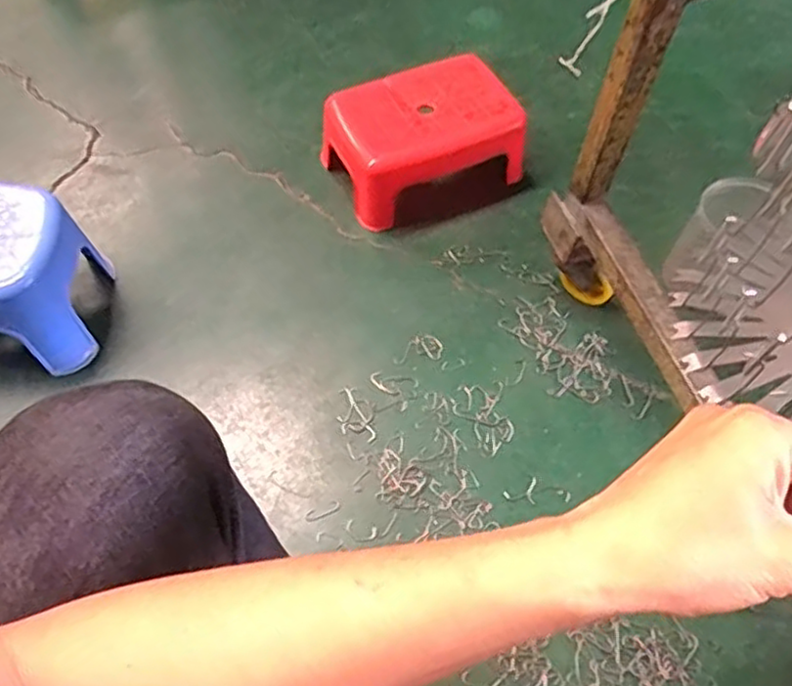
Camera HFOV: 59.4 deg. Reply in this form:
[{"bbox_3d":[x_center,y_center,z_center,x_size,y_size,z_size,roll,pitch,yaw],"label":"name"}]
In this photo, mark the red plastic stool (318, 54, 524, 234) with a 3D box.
[{"bbox_3d":[0.034,-0.273,0.941,0.243,0.105,0.176,-25,63,-15],"label":"red plastic stool"}]

